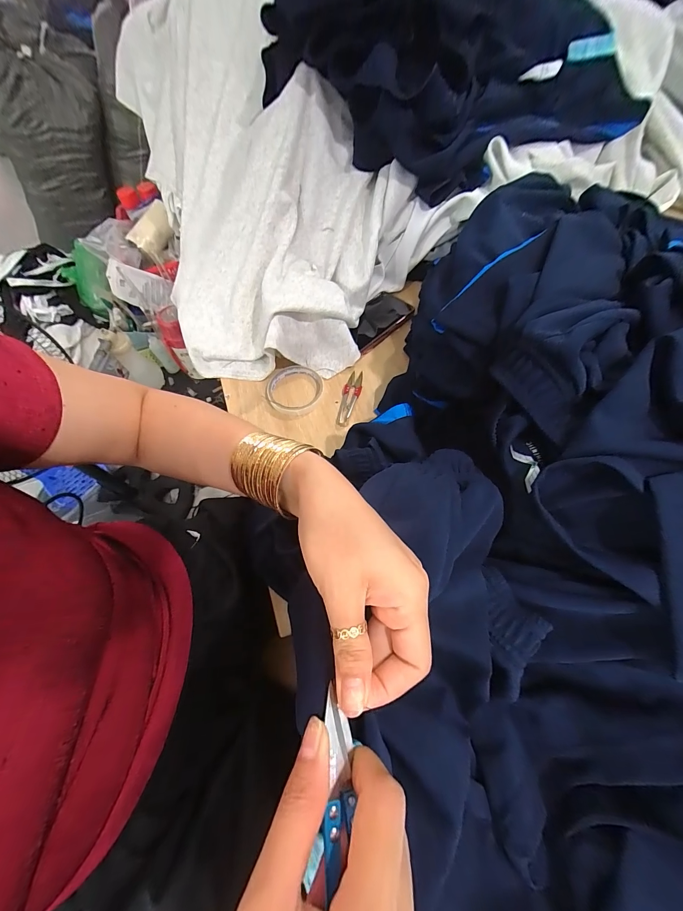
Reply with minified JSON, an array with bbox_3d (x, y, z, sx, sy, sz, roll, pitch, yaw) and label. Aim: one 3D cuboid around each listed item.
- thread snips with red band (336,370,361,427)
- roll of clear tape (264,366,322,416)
[{"bbox_3d":[0.013,-0.089,0.488,0.026,0.005,0.103,12,64,9],"label":"thread snips with red band"},{"bbox_3d":[-0.072,-0.100,0.493,0.085,0.015,0.085,-1,63,3],"label":"roll of clear tape"}]

